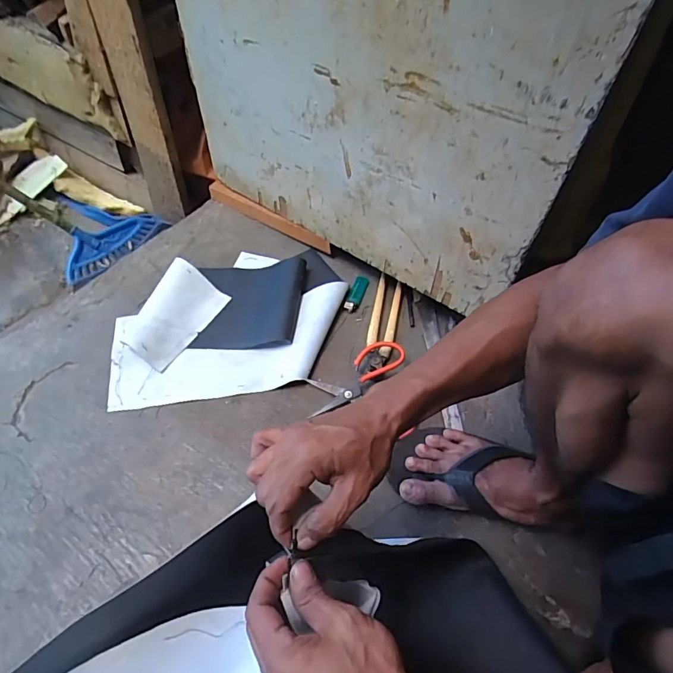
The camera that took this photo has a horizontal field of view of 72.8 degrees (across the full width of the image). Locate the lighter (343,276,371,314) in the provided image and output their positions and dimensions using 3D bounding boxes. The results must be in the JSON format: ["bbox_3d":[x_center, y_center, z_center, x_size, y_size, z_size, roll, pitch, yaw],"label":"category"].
[{"bbox_3d":[0.036,-0.075,0.819,0.026,0.014,0.082,17,55,9],"label":"lighter"}]

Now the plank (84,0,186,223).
[{"bbox_3d":[-0.378,-0.507,0.811,0.143,0.682,0.039,29,57,17],"label":"plank"}]

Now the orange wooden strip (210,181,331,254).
[{"bbox_3d":[-0.139,-0.241,0.911,0.302,0.040,0.013,28,46,15],"label":"orange wooden strip"}]

